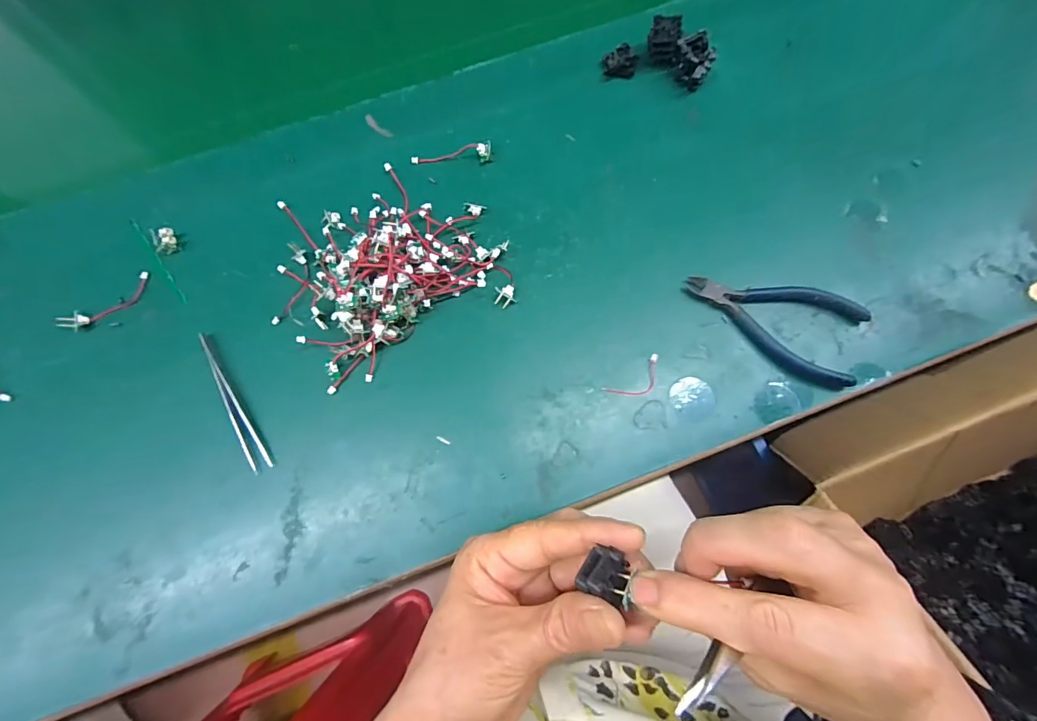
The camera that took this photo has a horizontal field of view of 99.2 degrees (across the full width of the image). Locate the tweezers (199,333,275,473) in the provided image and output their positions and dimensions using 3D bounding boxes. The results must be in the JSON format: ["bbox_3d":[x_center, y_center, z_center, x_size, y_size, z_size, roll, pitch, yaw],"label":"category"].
[{"bbox_3d":[-0.193,0.027,0.293,0.012,0.012,0.105,-33,71,-10],"label":"tweezers"}]

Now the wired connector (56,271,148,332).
[{"bbox_3d":[-0.286,-0.039,0.308,0.061,0.014,0.017,-38,72,-11],"label":"wired connector"}]

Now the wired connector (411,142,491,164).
[{"bbox_3d":[-0.052,-0.161,0.341,0.061,0.011,0.013,0,69,3],"label":"wired connector"}]

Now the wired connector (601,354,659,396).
[{"bbox_3d":[0.078,0.014,0.291,0.043,0.005,0.019,-32,71,-9],"label":"wired connector"}]

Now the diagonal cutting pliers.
[{"bbox_3d":[0.173,-0.031,0.300,0.116,0.010,0.062,25,72,12],"label":"diagonal cutting pliers"}]

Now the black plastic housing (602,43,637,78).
[{"bbox_3d":[0.081,-0.241,0.354,0.025,0.013,0.022,-1,69,3],"label":"black plastic housing"}]

